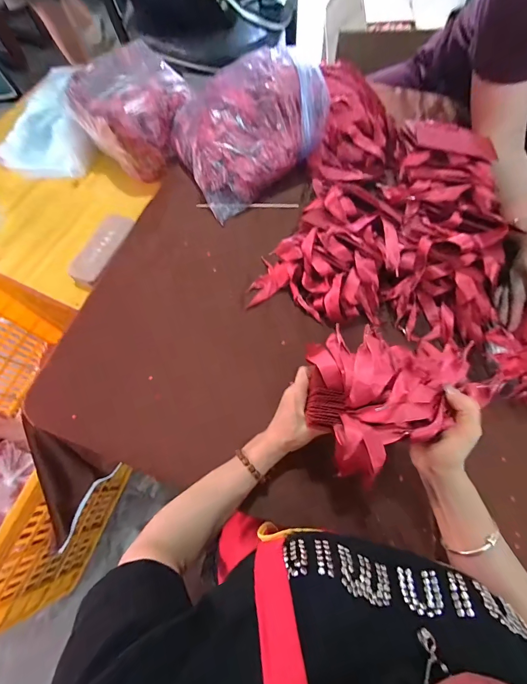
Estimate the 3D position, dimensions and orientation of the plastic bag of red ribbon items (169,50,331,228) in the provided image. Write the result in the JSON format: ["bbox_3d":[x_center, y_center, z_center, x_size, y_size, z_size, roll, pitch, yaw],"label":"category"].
[{"bbox_3d":[-0.038,-0.399,0.605,0.255,0.160,0.202,-34,71,-11],"label":"plastic bag of red ribbon items"}]

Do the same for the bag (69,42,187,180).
[{"bbox_3d":[-0.265,-0.476,0.692,0.196,0.148,0.198,40,74,16],"label":"bag"}]

